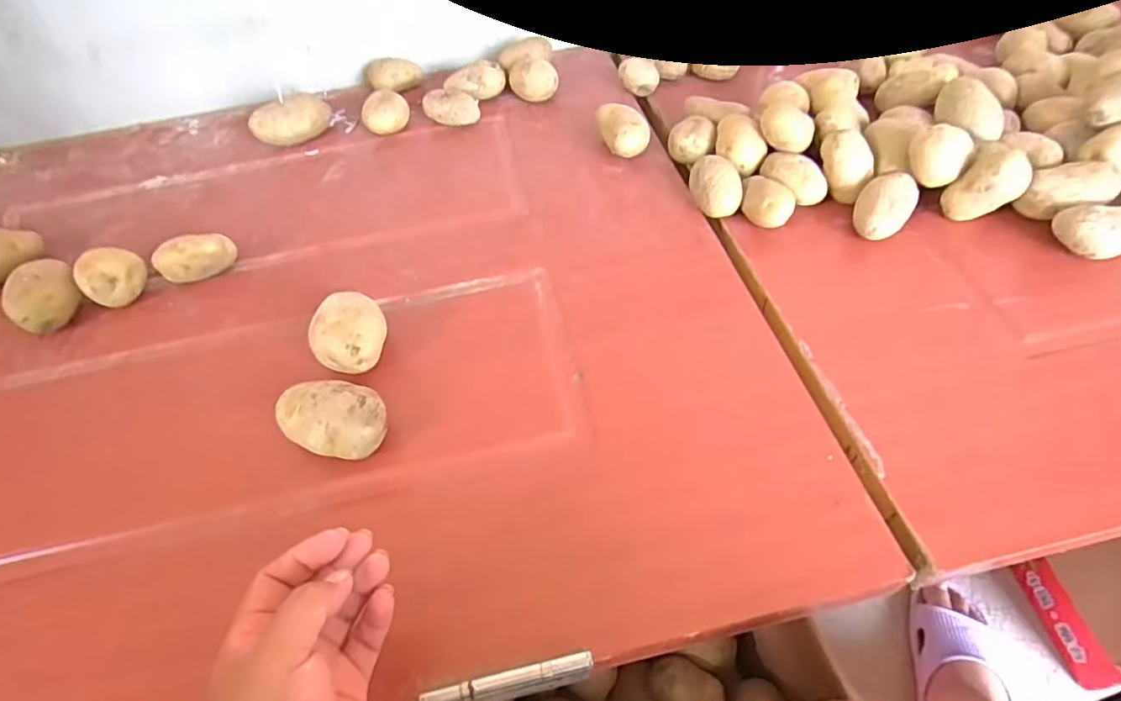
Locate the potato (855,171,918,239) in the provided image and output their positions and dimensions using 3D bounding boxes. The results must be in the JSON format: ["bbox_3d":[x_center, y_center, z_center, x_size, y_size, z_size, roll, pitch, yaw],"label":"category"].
[{"bbox_3d":[0.313,-0.136,0.573,0.048,0.044,0.066,25,59,21],"label":"potato"}]

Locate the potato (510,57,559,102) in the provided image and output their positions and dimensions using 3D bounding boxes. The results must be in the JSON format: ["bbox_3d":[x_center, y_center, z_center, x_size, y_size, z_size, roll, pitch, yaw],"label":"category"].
[{"bbox_3d":[-0.033,-0.337,0.742,0.058,0.049,0.047,-9,53,-2],"label":"potato"}]

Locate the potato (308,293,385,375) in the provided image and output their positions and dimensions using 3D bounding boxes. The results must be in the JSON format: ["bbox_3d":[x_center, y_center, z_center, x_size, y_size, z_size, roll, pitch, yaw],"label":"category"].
[{"bbox_3d":[-0.176,-0.010,0.499,0.060,0.051,0.059,-2,53,3],"label":"potato"}]

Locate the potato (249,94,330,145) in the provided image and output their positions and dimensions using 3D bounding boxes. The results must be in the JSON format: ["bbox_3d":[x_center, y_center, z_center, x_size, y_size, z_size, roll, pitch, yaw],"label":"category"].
[{"bbox_3d":[-0.331,-0.284,0.730,0.096,0.048,0.043,-34,58,-19],"label":"potato"}]

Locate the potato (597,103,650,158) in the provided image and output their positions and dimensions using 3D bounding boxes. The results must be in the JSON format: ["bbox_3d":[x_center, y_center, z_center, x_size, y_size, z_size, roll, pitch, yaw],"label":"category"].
[{"bbox_3d":[0.071,-0.244,0.666,0.045,0.041,0.070,-16,54,-7],"label":"potato"}]

